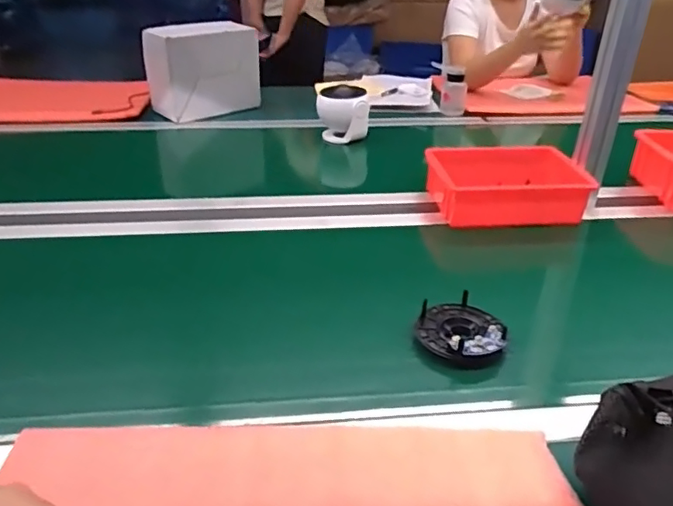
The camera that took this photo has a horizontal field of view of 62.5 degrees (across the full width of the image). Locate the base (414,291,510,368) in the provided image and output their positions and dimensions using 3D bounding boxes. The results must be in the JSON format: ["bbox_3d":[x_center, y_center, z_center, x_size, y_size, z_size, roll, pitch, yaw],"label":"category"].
[{"bbox_3d":[0.143,0.087,0.646,0.095,0.032,0.095,2,31,1],"label":"base"}]

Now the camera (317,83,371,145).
[{"bbox_3d":[0.015,-0.304,1.234,0.111,0.121,0.084,1,31,0],"label":"camera"}]

